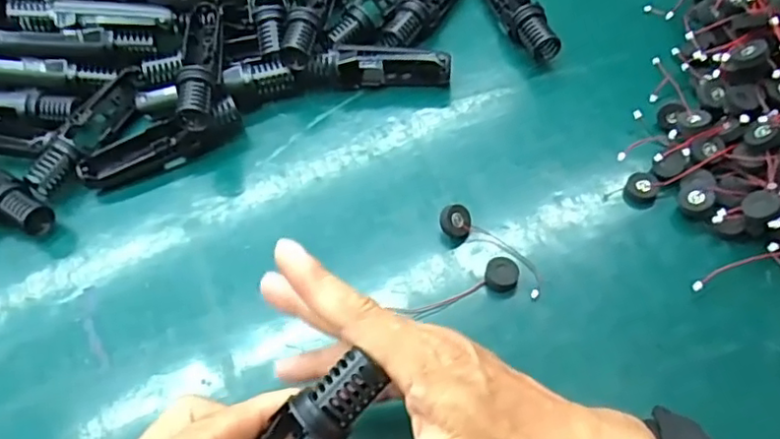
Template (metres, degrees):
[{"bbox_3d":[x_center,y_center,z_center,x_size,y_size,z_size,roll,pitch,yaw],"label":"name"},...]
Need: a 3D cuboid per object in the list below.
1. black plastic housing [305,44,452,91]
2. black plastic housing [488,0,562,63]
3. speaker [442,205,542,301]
[{"bbox_3d":[-0.008,-0.119,0.476,0.108,0.031,0.020,0,58,4],"label":"black plastic housing"},{"bbox_3d":[0.101,-0.174,0.502,0.030,0.030,0.120,-14,58,-4],"label":"black plastic housing"},{"bbox_3d":[0.067,0.018,0.391,0.078,0.016,0.023,37,68,24],"label":"speaker"}]

